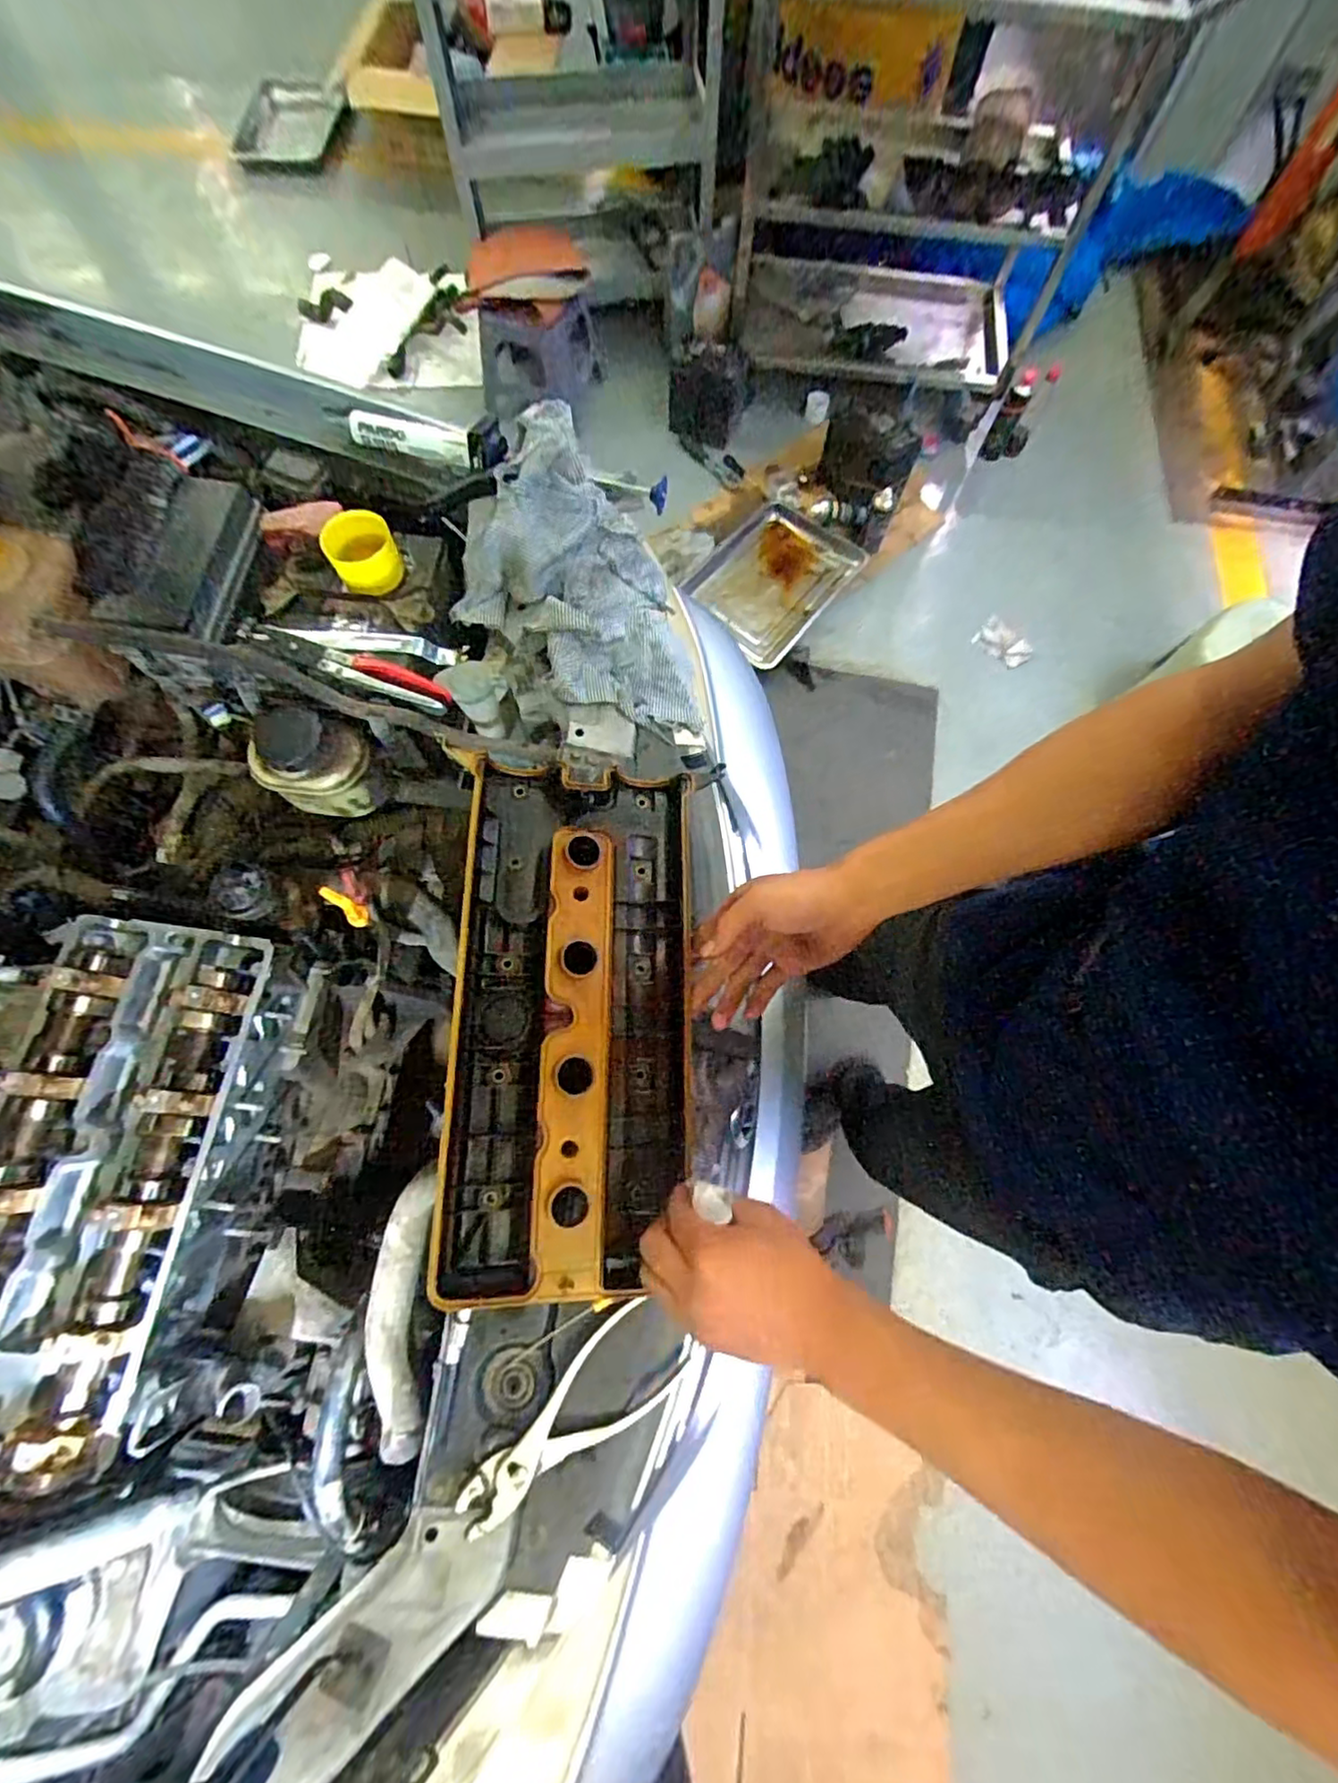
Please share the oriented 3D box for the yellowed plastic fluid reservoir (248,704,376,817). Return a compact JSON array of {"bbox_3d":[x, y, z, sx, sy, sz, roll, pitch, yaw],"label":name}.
[{"bbox_3d":[-0.364,-0.133,0.682,0.103,0.092,0.086,12,73,3],"label":"yellowed plastic fluid reservoir"}]

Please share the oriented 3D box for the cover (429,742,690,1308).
[{"bbox_3d":[-0.081,0.095,0.563,0.194,0.085,0.437,2,73,0],"label":"cover"}]

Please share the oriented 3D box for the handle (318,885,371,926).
[{"bbox_3d":[-0.313,0.015,0.630,0.017,0.075,0.021,29,74,8],"label":"handle"}]

